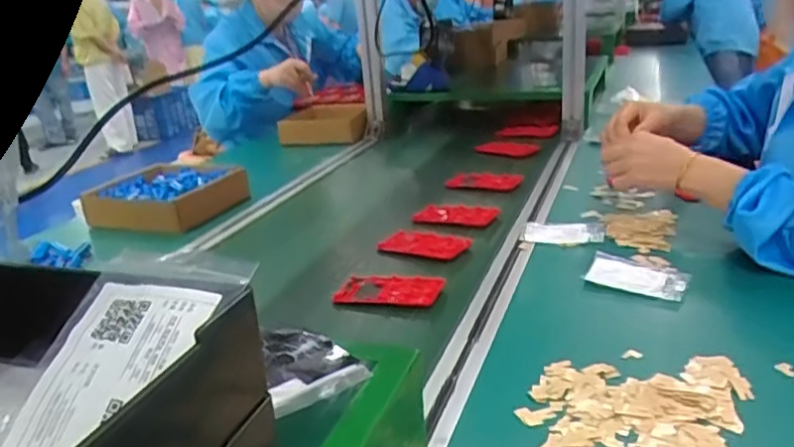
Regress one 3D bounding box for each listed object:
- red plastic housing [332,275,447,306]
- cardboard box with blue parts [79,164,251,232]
[{"bbox_3d":[-0.011,0.078,0.745,0.128,0.009,0.069,1,21,23],"label":"red plastic housing"},{"bbox_3d":[-0.413,-0.047,1.123,0.241,0.060,0.191,3,21,19],"label":"cardboard box with blue parts"}]

